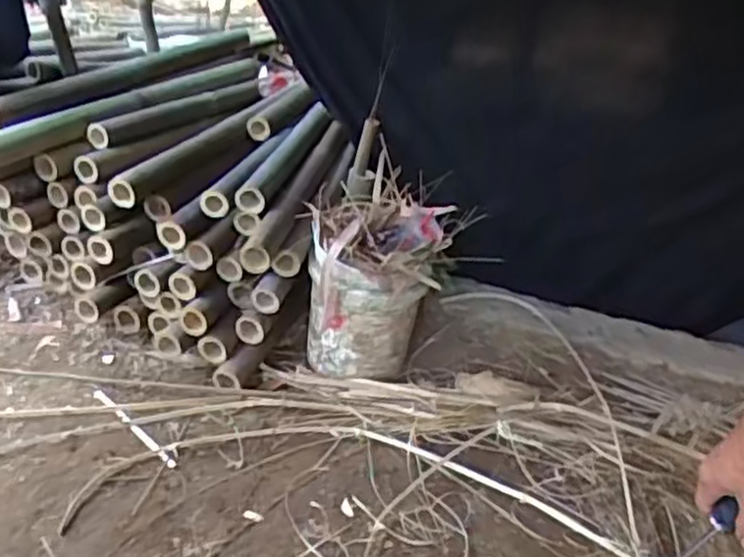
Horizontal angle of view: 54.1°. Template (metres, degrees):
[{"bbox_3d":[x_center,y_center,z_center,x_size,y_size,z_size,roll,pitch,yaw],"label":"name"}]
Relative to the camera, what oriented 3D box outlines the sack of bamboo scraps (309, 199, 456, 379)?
[{"bbox_3d":[-0.002,0.037,1.861,0.310,0.425,0.316,8,28,3],"label":"sack of bamboo scraps"}]

